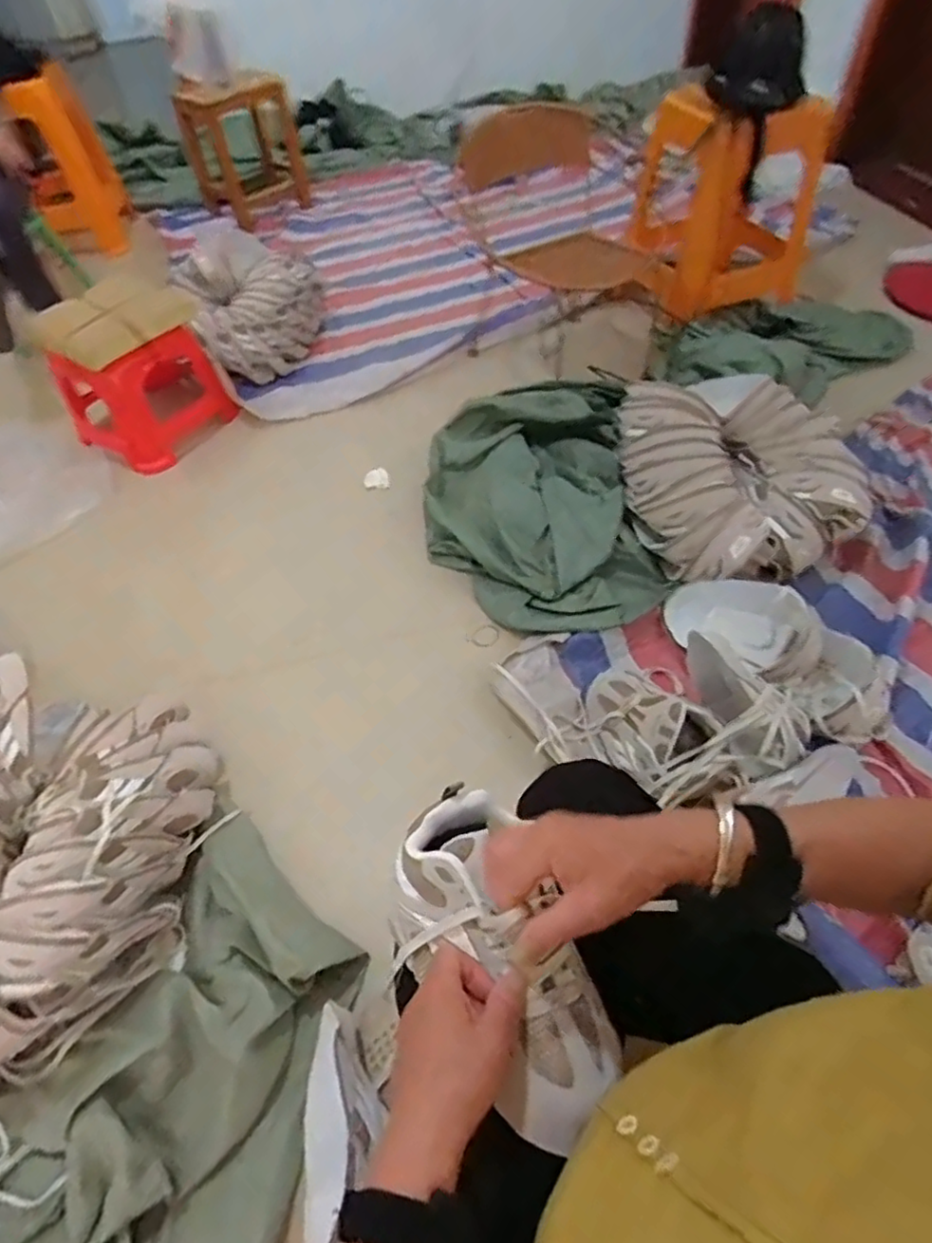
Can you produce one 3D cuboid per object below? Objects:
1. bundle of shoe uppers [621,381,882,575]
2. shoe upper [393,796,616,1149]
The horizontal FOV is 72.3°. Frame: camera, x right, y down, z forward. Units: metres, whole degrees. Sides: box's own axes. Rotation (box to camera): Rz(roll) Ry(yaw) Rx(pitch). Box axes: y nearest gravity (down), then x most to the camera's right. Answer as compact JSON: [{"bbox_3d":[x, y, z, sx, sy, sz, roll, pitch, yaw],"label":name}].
[{"bbox_3d":[0.521,-0.263,1.215,0.423,0.164,0.407,0,52,4],"label":"bundle of shoe uppers"},{"bbox_3d":[0.026,0.238,0.470,0.126,0.063,0.231,-26,58,-17],"label":"shoe upper"}]

